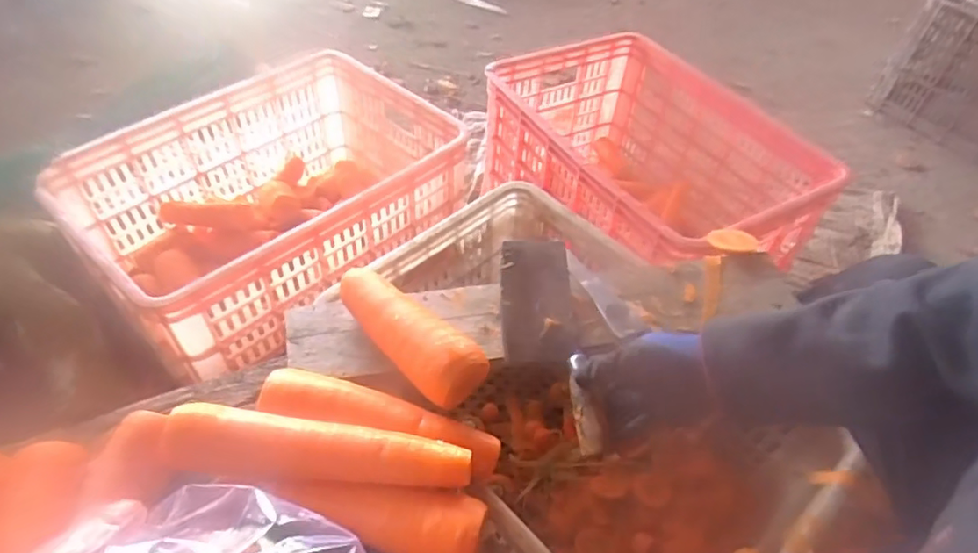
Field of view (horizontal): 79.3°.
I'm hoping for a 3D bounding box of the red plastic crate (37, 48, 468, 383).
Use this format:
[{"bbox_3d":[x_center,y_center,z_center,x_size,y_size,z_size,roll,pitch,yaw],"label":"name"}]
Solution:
[{"bbox_3d":[-0.330,-0.113,0.918,0.373,0.225,0.503,37,56,26],"label":"red plastic crate"}]

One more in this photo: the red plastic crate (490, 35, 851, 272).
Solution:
[{"bbox_3d":[0.267,-0.177,1.021,0.389,0.273,0.504,-22,54,-21],"label":"red plastic crate"}]

